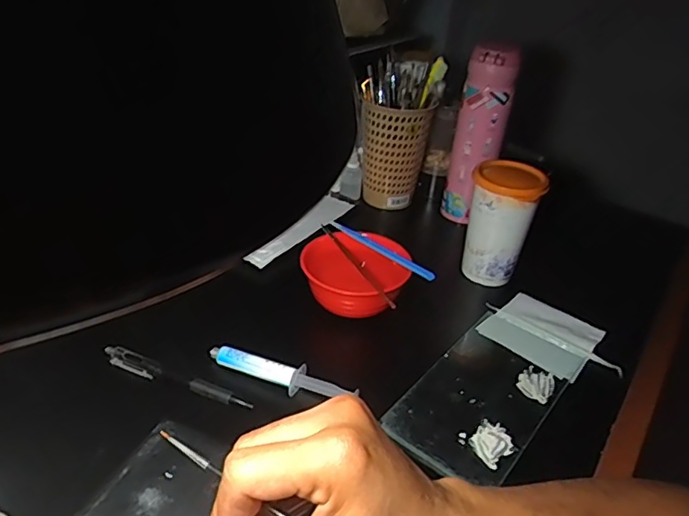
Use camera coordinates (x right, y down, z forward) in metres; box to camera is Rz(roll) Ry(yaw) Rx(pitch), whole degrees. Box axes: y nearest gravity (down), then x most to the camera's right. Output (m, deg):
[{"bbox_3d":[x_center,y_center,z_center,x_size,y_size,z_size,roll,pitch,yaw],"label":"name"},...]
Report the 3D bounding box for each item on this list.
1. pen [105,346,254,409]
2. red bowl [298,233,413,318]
[{"bbox_3d":[-0.145,0.100,0.460,0.145,0.008,0.015,17,35,16],"label":"pen"},{"bbox_3d":[0.008,0.013,0.552,0.113,0.042,0.095,24,37,24],"label":"red bowl"}]

